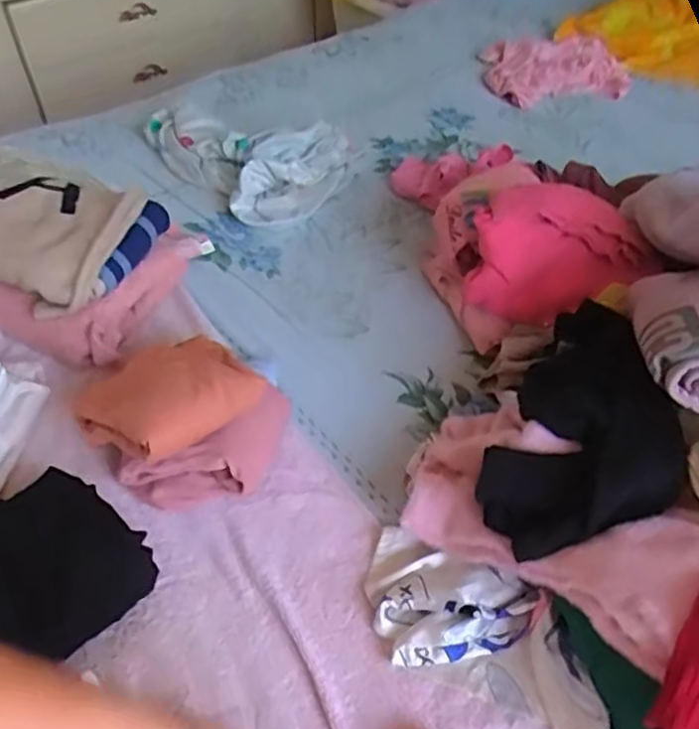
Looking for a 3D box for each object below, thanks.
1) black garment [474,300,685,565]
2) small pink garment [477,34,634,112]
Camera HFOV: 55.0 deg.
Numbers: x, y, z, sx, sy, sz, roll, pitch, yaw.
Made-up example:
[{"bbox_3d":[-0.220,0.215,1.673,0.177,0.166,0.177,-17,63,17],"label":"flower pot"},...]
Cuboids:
[{"bbox_3d":[0.262,0.066,0.713,0.175,0.085,0.315,22,51,20],"label":"black garment"},{"bbox_3d":[0.483,-0.723,1.640,0.362,0.061,0.281,-12,49,-14],"label":"small pink garment"}]

